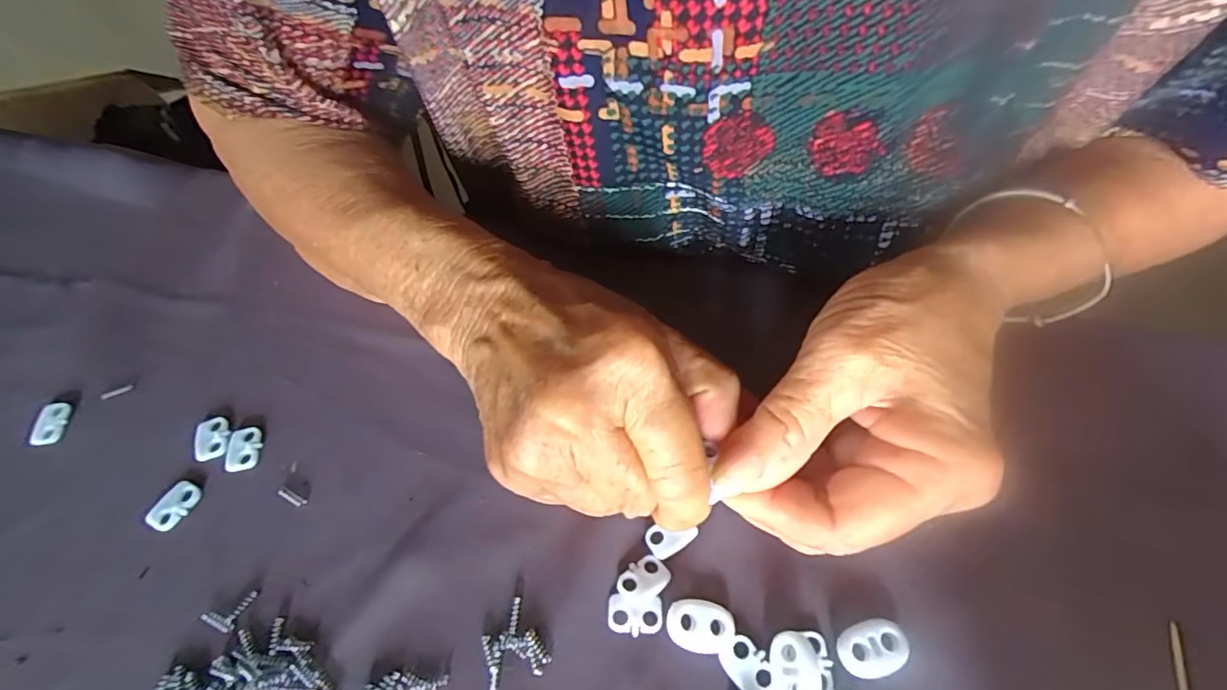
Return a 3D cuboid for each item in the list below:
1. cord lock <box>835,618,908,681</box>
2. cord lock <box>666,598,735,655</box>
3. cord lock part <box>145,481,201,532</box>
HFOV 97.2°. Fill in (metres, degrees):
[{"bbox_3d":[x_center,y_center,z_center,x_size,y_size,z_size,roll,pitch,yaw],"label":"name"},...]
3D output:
[{"bbox_3d":[0.084,0.099,0.175,0.022,0.006,0.015,-12,58,-4],"label":"cord lock"},{"bbox_3d":[0.029,0.093,0.179,0.022,0.004,0.016,12,75,-1],"label":"cord lock"},{"bbox_3d":[-0.172,0.063,0.212,0.009,0.005,0.019,23,61,18],"label":"cord lock part"}]

